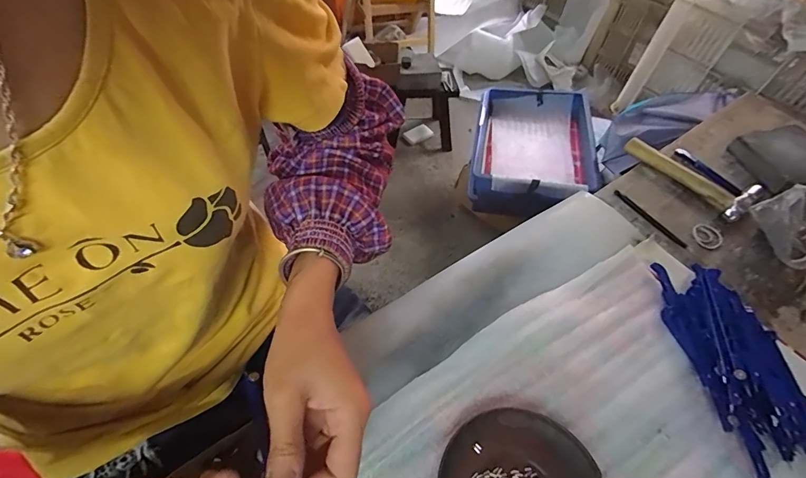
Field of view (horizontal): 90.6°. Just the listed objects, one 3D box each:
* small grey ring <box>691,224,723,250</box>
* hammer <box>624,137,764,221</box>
[{"bbox_3d":[0.345,-0.004,0.452,0.032,0.004,0.031,2,54,-3],"label":"small grey ring"},{"bbox_3d":[0.355,-0.082,0.506,0.053,0.026,0.150,-36,64,-26],"label":"hammer"}]

